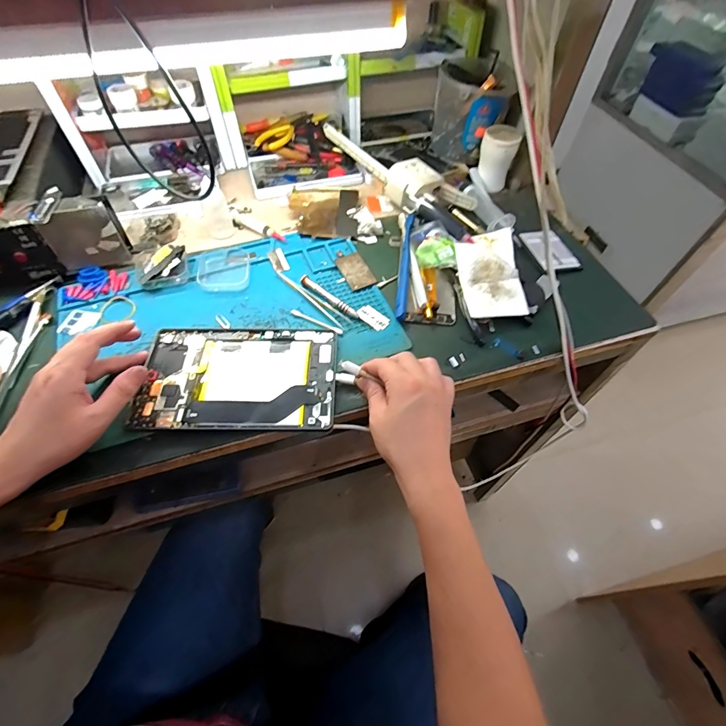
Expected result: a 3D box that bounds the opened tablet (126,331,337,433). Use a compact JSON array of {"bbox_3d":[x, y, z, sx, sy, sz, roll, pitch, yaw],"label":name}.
[{"bbox_3d":[-0.132,0.015,0.421,0.202,0.007,0.122,1,54,-1],"label":"opened tablet"}]

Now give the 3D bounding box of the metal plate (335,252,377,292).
[{"bbox_3d":[-0.010,-0.124,0.525,0.036,0.004,0.063,-24,62,-11],"label":"metal plate"}]

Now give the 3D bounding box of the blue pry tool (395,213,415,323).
[{"bbox_3d":[0.055,-0.133,0.523,0.017,0.021,0.187,6,54,3],"label":"blue pry tool"}]

